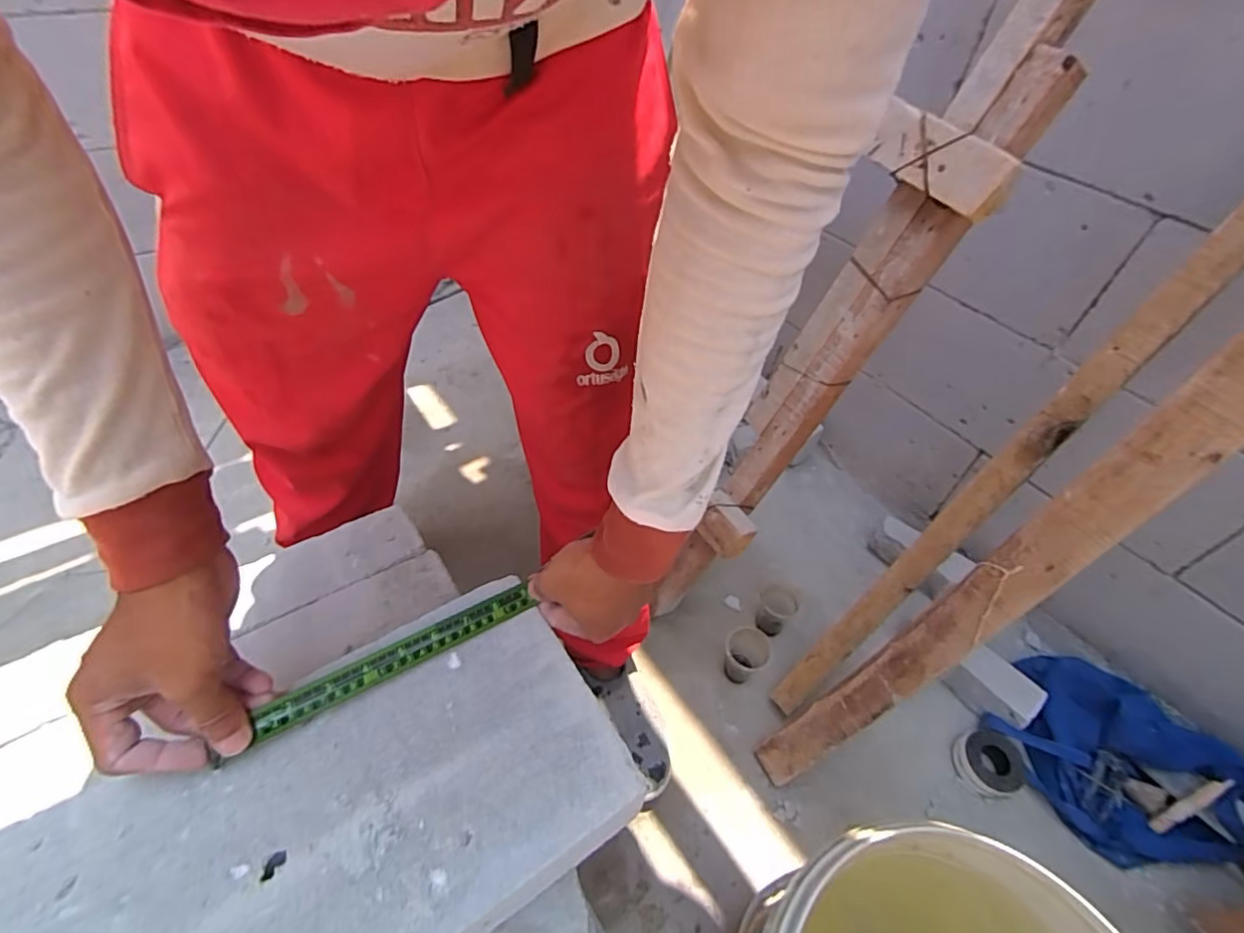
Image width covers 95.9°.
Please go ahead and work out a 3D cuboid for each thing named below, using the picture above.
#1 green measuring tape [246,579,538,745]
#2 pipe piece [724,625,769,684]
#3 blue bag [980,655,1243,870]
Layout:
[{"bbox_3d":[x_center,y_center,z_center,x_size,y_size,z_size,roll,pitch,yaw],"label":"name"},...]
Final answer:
[{"bbox_3d":[-0.161,0.140,0.418,0.197,0.010,0.023,-22,53,-28],"label":"green measuring tape"},{"bbox_3d":[0.193,0.302,0.893,0.062,0.084,0.063,3,47,-3],"label":"pipe piece"},{"bbox_3d":[0.738,0.440,0.801,0.228,0.112,0.356,-25,55,-26],"label":"blue bag"}]

